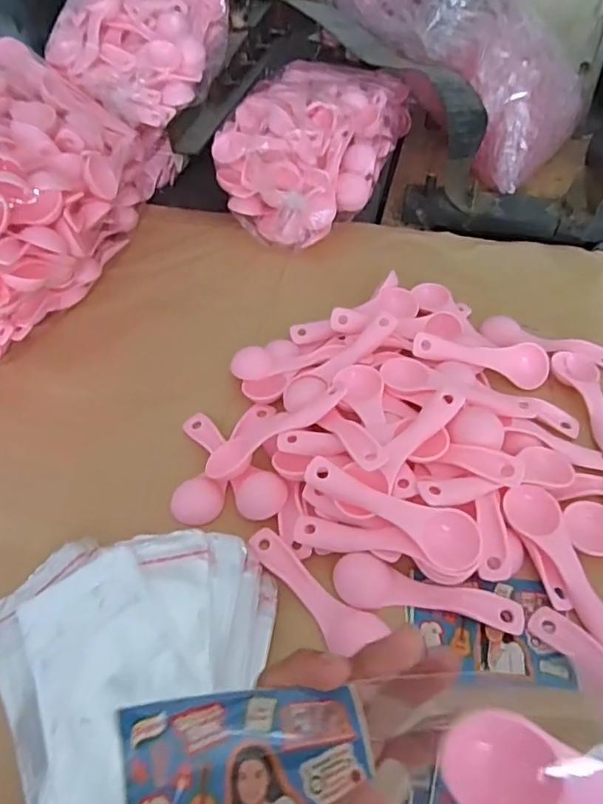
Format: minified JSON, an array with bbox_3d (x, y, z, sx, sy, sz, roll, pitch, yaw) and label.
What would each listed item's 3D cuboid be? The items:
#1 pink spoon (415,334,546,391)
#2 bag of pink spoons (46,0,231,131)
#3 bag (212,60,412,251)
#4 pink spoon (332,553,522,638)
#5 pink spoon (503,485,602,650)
[{"bbox_3d":[0.141,-0.035,0.434,0.111,0.019,0.029,10,49,-9],"label":"pink spoon"},{"bbox_3d":[-0.173,-0.407,0.630,0.168,0.105,0.281,14,66,-10],"label":"bag of pink spoons"},{"bbox_3d":[0.019,-0.291,0.616,0.160,0.099,0.280,15,52,16],"label":"bag"},{"bbox_3d":[0.077,0.115,0.340,0.112,0.012,0.030,6,50,9],"label":"pink spoon"},{"bbox_3d":[0.161,0.101,0.338,0.036,0.013,0.111,-18,64,-12],"label":"pink spoon"}]

